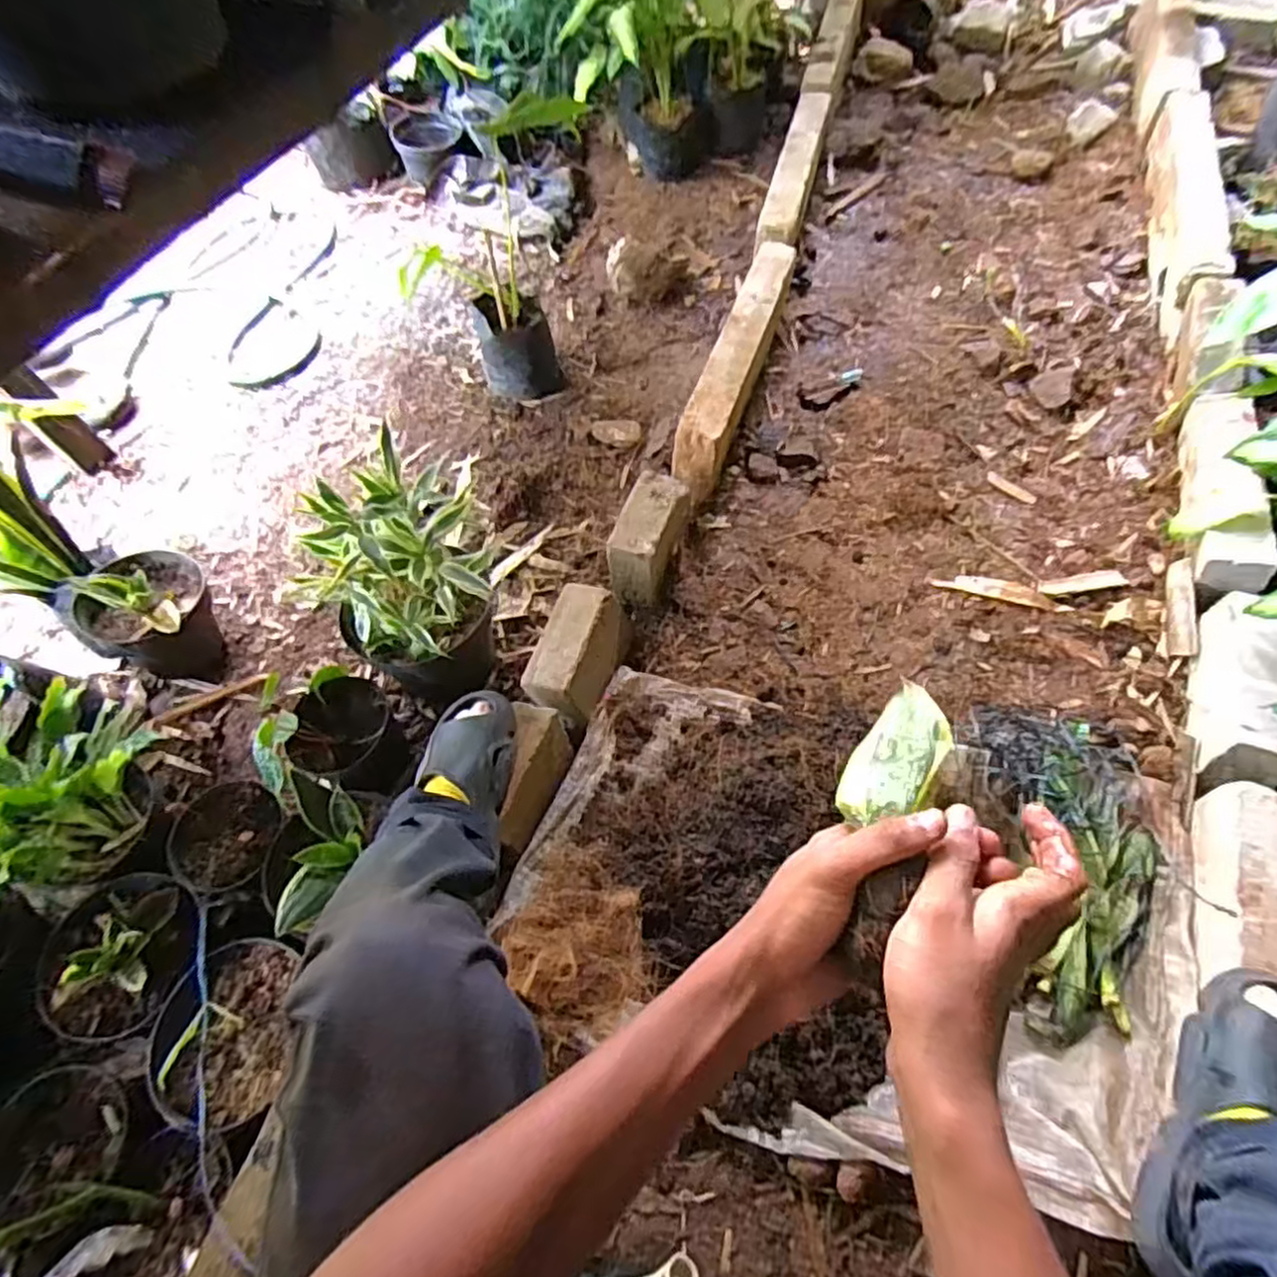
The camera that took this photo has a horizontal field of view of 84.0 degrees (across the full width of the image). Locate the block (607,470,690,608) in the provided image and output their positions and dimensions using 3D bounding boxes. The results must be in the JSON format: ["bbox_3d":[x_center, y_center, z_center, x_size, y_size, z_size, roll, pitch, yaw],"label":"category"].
[{"bbox_3d":[0.019,-0.163,1.150,0.087,0.124,0.191,17,63,15],"label":"block"}]

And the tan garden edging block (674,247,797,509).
[{"bbox_3d":[0.186,-0.523,1.329,0.082,0.114,0.594,15,63,14],"label":"tan garden edging block"}]

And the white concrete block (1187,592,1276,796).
[{"bbox_3d":[0.782,0.074,0.921,0.078,0.110,0.261,14,63,14],"label":"white concrete block"}]

